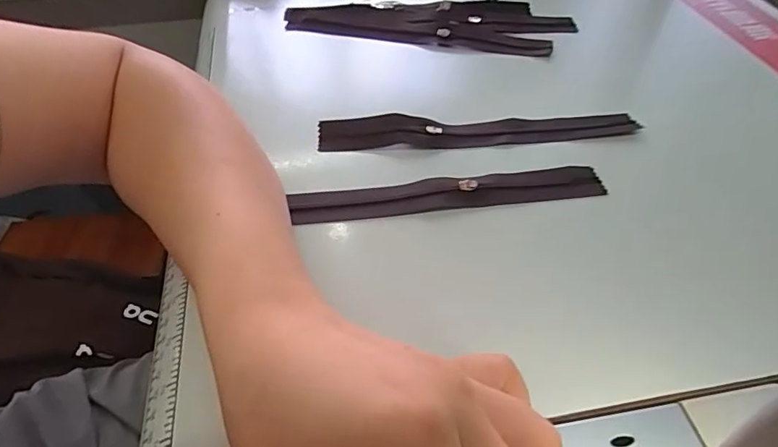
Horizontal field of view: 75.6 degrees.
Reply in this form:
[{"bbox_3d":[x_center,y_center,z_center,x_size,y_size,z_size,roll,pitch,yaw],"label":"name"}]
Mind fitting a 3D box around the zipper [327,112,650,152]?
[{"bbox_3d":[0.061,-0.065,0.341,0.215,0.010,0.025,-2,48,-1],"label":"zipper"}]

